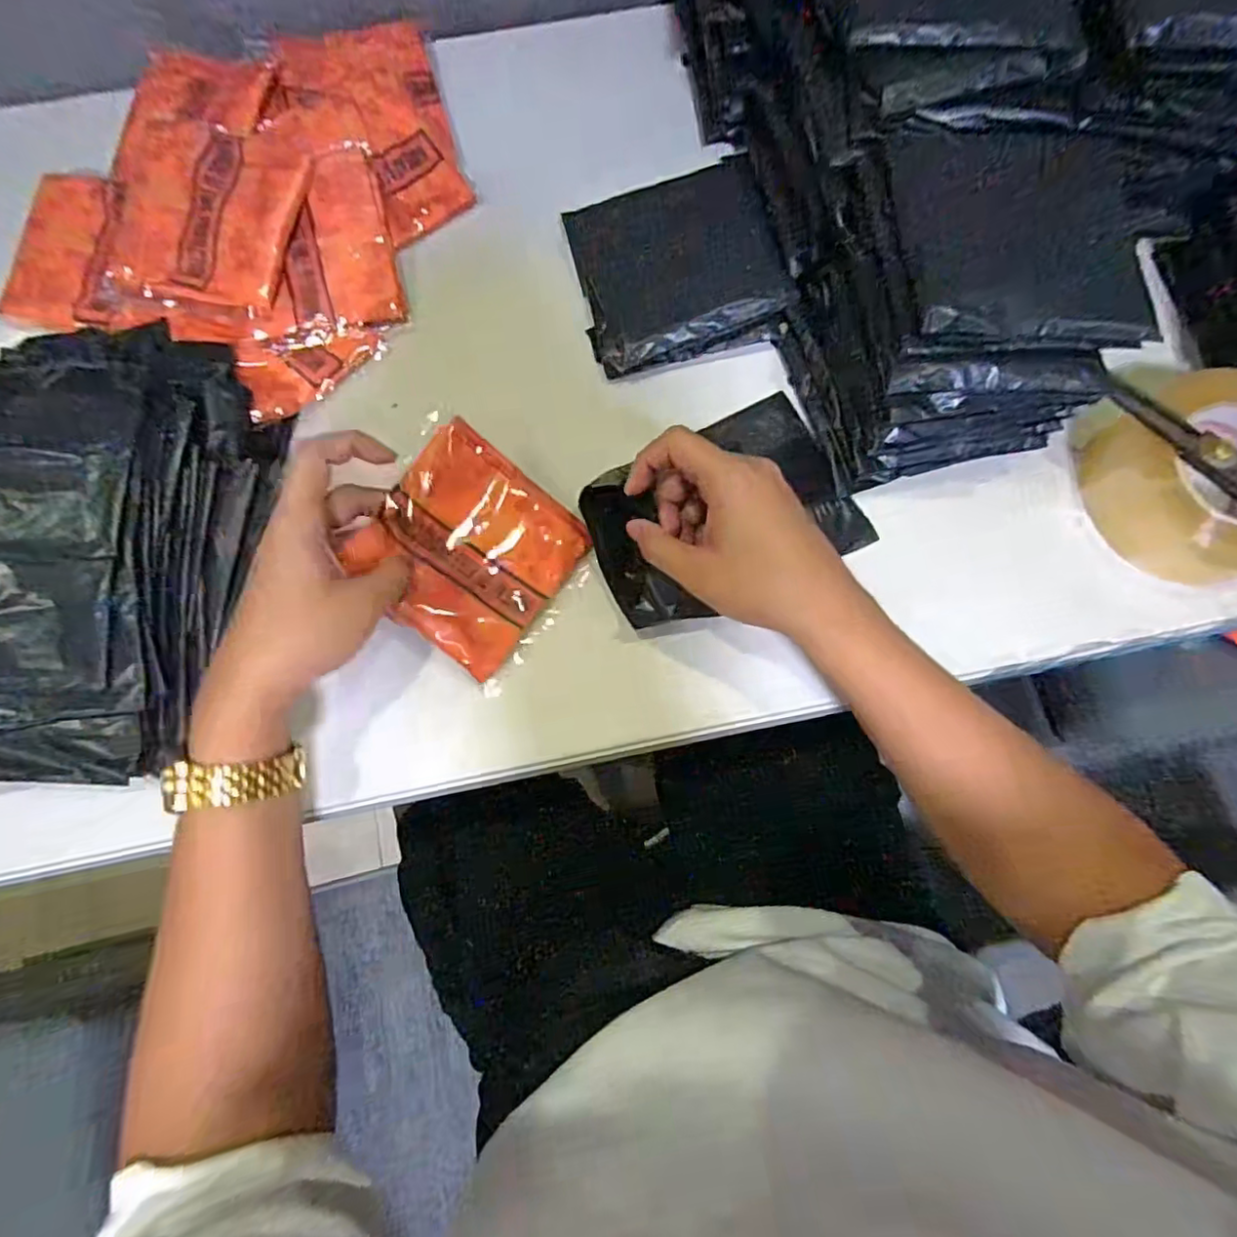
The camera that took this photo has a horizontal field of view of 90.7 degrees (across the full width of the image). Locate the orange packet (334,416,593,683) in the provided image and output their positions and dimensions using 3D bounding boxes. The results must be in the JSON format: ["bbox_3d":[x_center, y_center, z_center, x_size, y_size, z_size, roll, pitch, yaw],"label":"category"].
[{"bbox_3d":[-0.095,-0.045,0.395,0.119,0.012,0.123,40,79,-13],"label":"orange packet"}]

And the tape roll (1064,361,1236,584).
[{"bbox_3d":[0.381,-0.103,0.406,0.121,0.060,0.141,-40,81,-8],"label":"tape roll"}]

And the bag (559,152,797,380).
[{"bbox_3d":[0.044,-0.258,0.452,0.142,0.028,0.137,-14,79,-3],"label":"bag"}]

